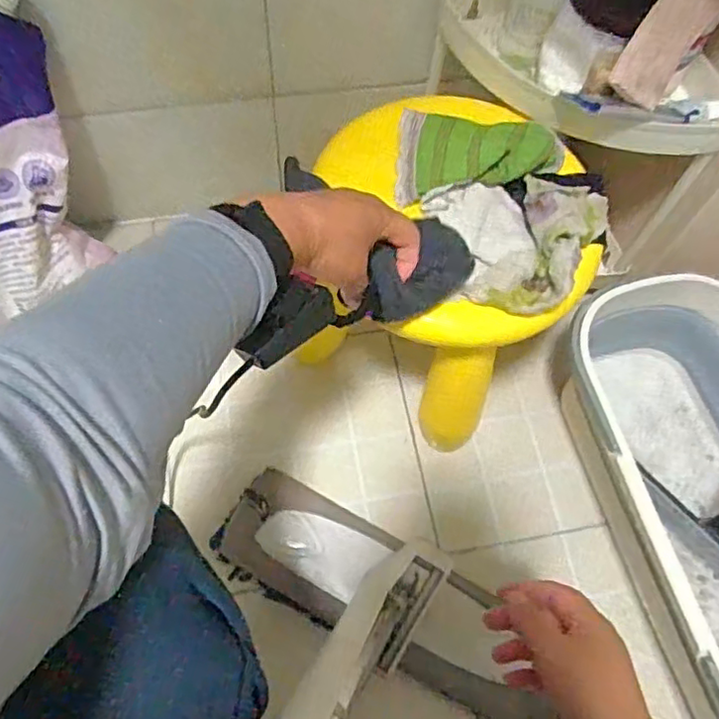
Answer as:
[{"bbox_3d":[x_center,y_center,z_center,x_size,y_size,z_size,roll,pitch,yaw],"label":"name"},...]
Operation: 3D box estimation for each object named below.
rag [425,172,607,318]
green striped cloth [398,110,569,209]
[{"bbox_3d":[0.157,-0.117,0.574,0.184,0.041,0.142,-17,68,-11],"label":"rag"},{"bbox_3d":[0.117,-0.192,0.602,0.156,0.031,0.092,5,65,-1],"label":"green striped cloth"}]

